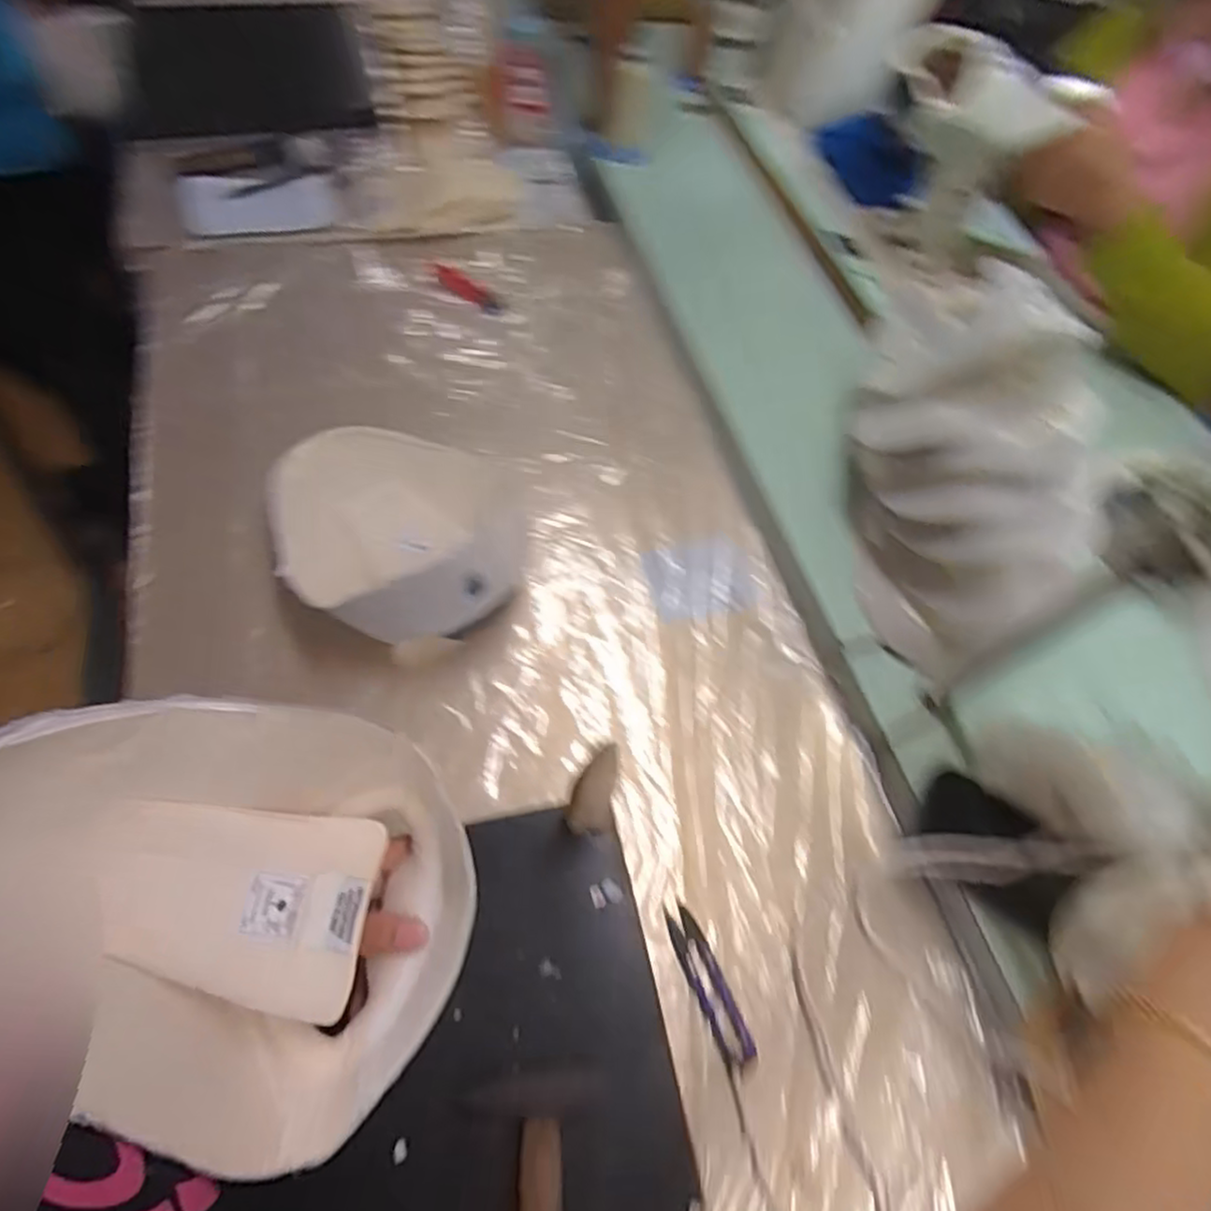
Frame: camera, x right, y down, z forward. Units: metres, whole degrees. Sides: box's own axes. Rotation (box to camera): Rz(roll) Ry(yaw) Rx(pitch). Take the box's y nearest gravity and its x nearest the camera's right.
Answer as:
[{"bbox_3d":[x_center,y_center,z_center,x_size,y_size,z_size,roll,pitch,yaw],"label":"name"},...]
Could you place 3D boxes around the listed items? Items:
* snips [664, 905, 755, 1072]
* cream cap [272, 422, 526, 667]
[{"bbox_3d":[0.068,0.248,0.462,0.025,0.008,0.098,-19,64,-18],"label":"snips"},{"bbox_3d":[-0.168,-0.072,0.577,0.195,0.099,0.231,-7,61,-11],"label":"cream cap"}]

